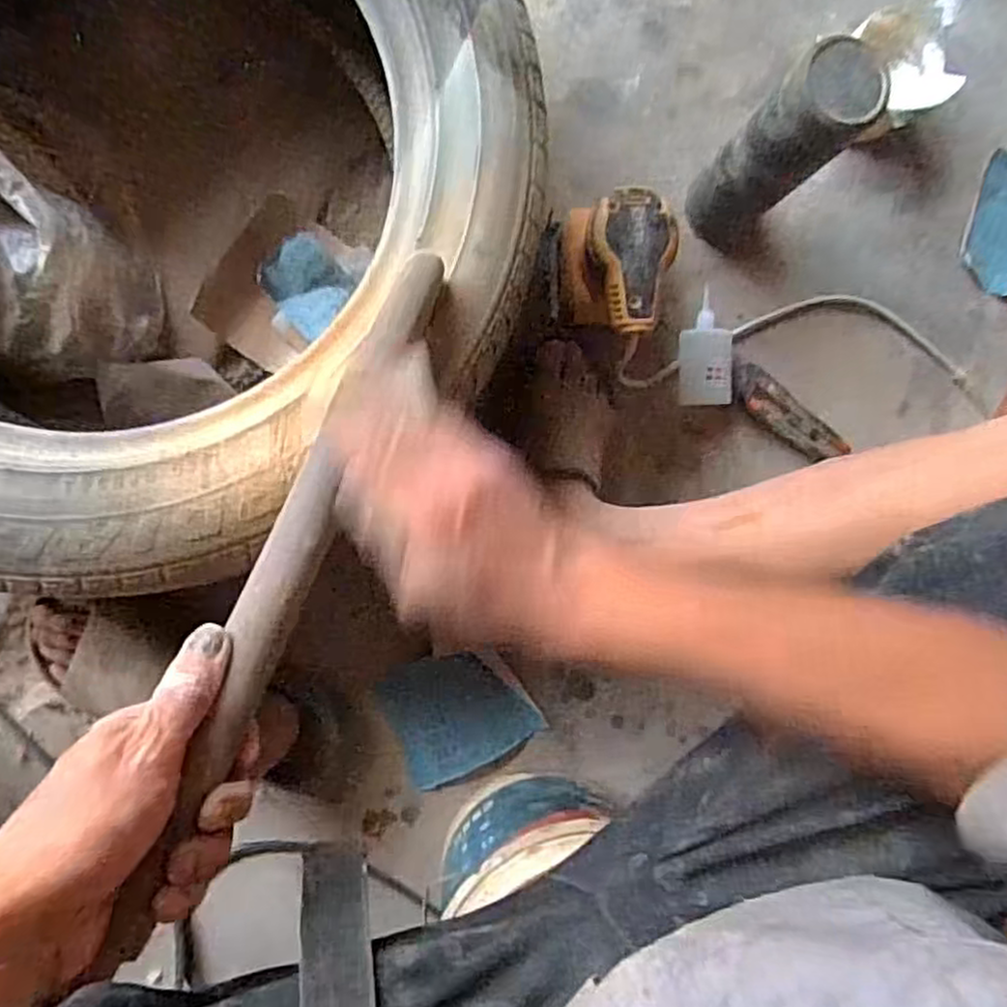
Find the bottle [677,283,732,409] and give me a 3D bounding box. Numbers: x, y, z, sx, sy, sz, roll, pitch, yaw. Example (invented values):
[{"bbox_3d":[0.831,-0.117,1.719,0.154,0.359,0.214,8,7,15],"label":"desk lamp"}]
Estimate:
[{"bbox_3d":[0.192,-0.147,0.691,0.053,0.020,0.106,-1,90,-8],"label":"bottle"}]

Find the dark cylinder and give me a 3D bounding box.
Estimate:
[{"bbox_3d":[0.217,-0.285,0.603,0.065,0.214,0.068,0,90,-8],"label":"dark cylinder"}]

